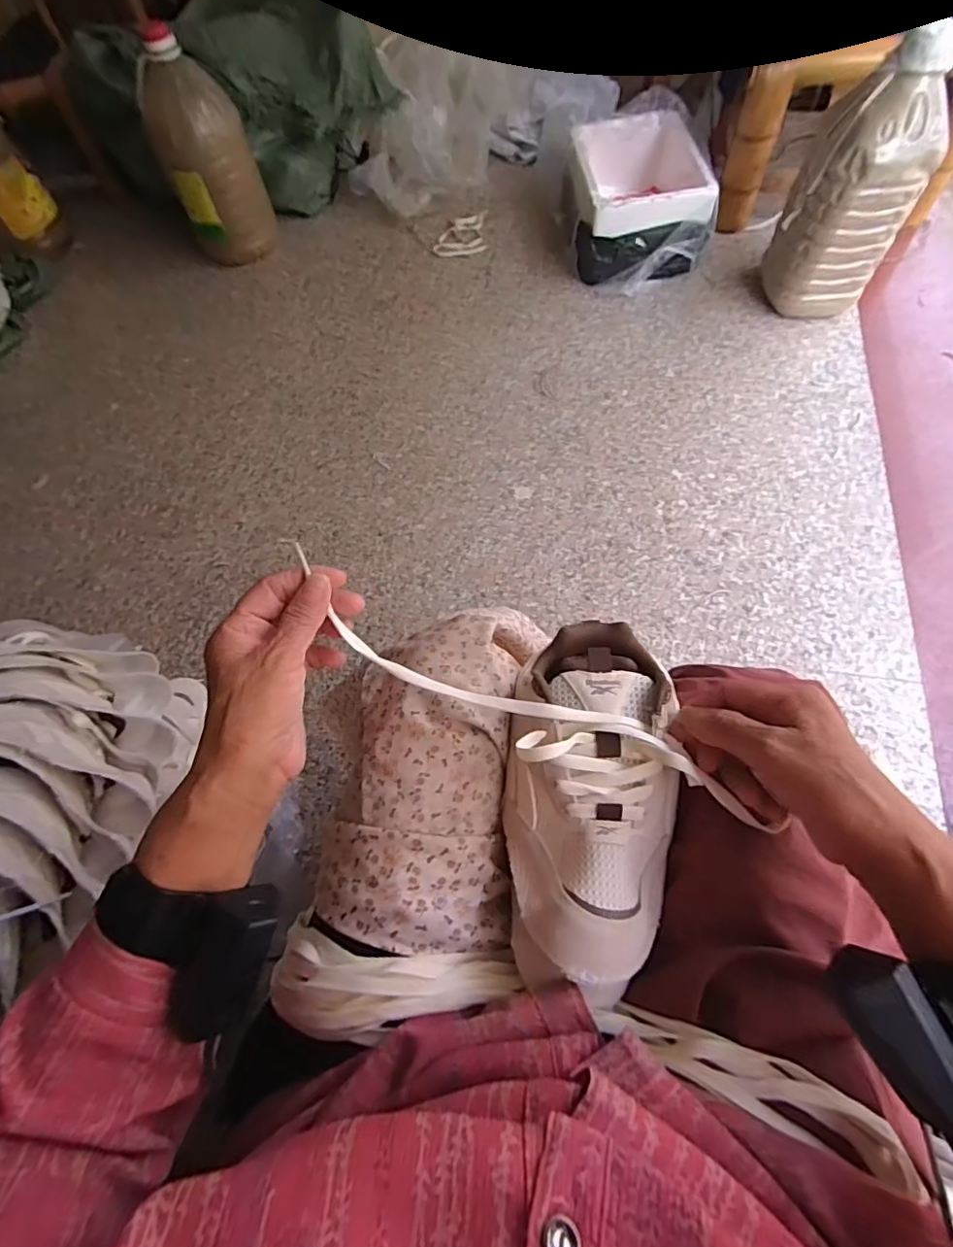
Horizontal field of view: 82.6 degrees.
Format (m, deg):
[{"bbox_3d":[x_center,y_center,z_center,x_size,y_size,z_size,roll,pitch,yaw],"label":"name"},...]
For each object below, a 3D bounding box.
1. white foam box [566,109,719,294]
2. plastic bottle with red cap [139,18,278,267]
[{"bbox_3d":[0.354,-0.942,1.204,0.287,0.149,0.388,-3,65,3],"label":"white foam box"},{"bbox_3d":[-0.609,-1.057,1.220,0.193,0.344,0.210,-19,65,-5],"label":"plastic bottle with red cap"}]

